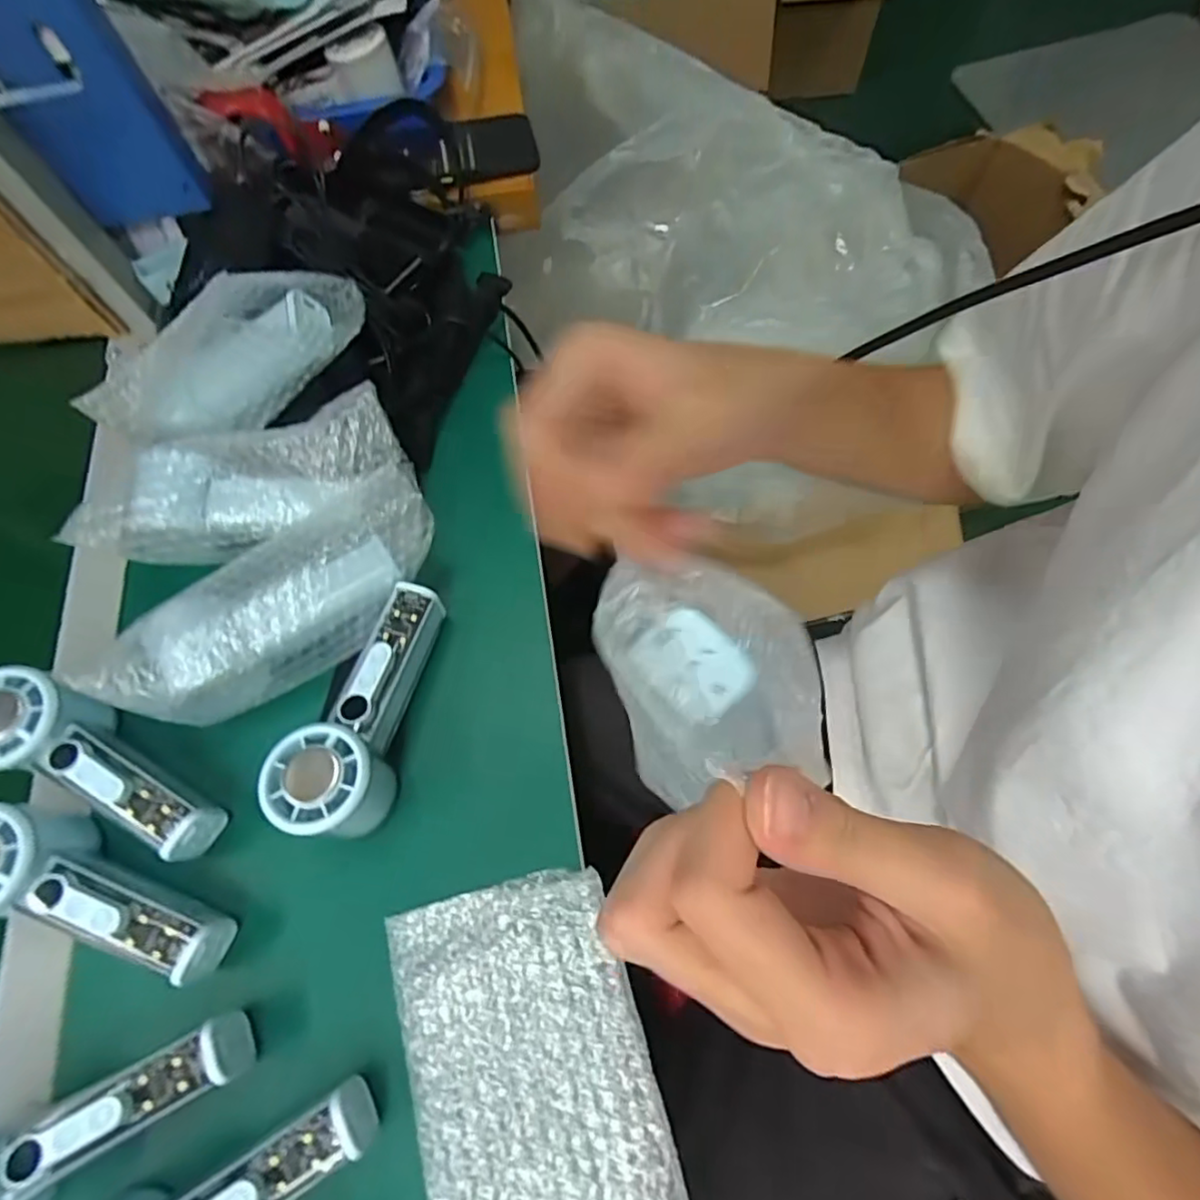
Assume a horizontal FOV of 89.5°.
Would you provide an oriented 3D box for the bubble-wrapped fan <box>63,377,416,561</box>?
[{"bbox_3d":[-0.238,-0.078,0.401,0.207,0.053,0.081,-9,68,0],"label":"bubble-wrapped fan"}]

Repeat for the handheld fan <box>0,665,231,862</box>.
[{"bbox_3d":[-0.297,0.098,0.359,0.158,0.056,0.056,33,73,-2],"label":"handheld fan"}]

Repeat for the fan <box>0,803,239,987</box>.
[{"bbox_3d":[-0.282,0.163,0.334,0.156,0.057,0.056,25,71,-4],"label":"fan"}]

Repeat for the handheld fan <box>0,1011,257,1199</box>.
[{"bbox_3d":[-0.256,0.261,0.294,0.158,0.051,0.056,-20,68,-22],"label":"handheld fan"}]

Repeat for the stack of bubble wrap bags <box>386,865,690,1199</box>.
[{"bbox_3d":[-0.032,0.260,0.310,0.122,0.008,0.213,-17,69,-3],"label":"stack of bubble wrap bags"}]

